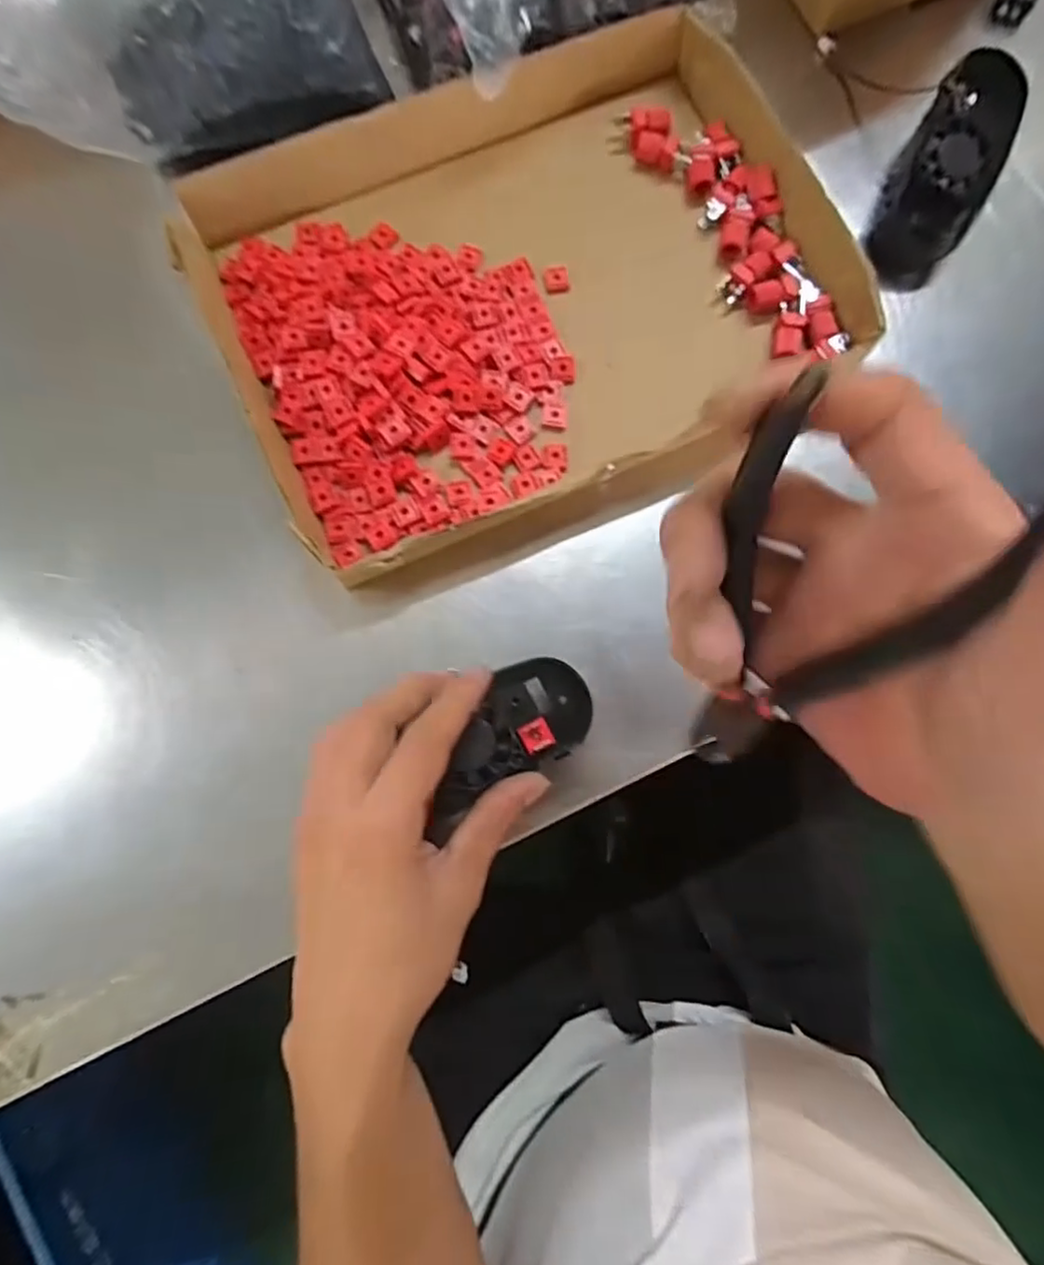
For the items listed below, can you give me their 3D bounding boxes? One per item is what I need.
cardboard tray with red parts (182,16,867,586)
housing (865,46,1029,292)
[{"bbox_3d":[0.003,-0.185,0.348,0.327,0.036,0.263,-22,80,-3],"label":"cardboard tray with red parts"},{"bbox_3d":[0.237,-0.256,0.354,0.052,0.024,0.118,26,103,5],"label":"housing"}]

